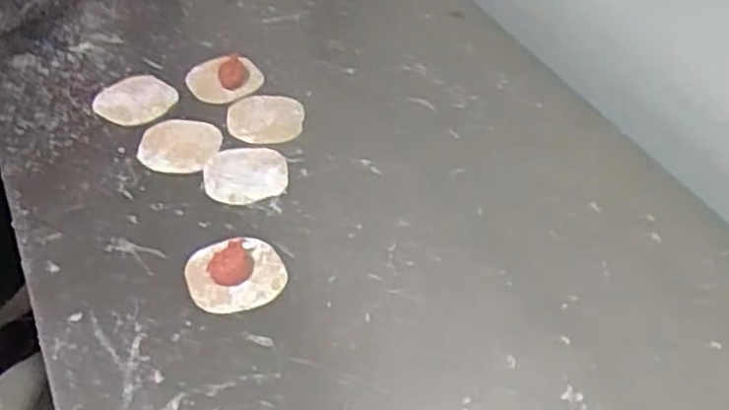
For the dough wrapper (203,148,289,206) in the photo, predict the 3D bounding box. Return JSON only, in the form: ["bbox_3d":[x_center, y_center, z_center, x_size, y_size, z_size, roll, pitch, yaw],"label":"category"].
[{"bbox_3d":[-0.119,-0.030,0.764,0.081,0.007,0.079,0,45,-2],"label":"dough wrapper"}]

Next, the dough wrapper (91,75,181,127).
[{"bbox_3d":[-0.257,-0.117,0.850,0.079,0.006,0.084,3,45,-3],"label":"dough wrapper"}]

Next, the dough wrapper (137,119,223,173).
[{"bbox_3d":[-0.195,-0.063,0.797,0.082,0.005,0.074,15,50,16],"label":"dough wrapper"}]

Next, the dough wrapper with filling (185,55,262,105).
[{"bbox_3d":[-0.161,-0.144,0.877,0.084,0.025,0.074,-12,46,-13],"label":"dough wrapper with filling"}]

